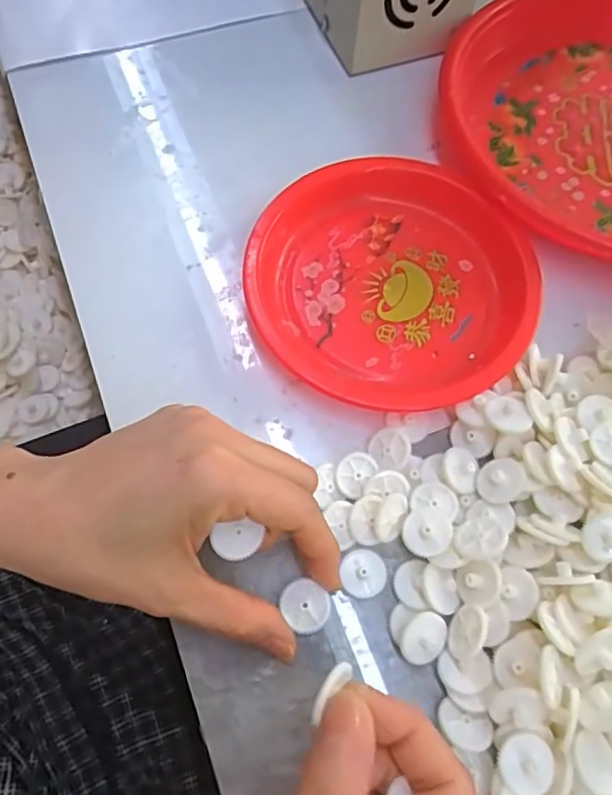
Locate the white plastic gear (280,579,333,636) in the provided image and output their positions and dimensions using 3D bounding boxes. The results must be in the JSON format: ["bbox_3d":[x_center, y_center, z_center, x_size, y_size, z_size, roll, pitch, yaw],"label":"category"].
[{"bbox_3d":[0.000,0.087,0.248,0.019,0.004,0.021,-30,71,-13],"label":"white plastic gear"}]

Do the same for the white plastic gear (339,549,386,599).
[{"bbox_3d":[0.026,0.079,0.264,0.019,0.005,0.020,4,67,0],"label":"white plastic gear"}]

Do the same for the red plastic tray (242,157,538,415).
[{"bbox_3d":[0.045,-0.062,0.313,0.144,0.019,0.143,37,71,13],"label":"red plastic tray"}]

